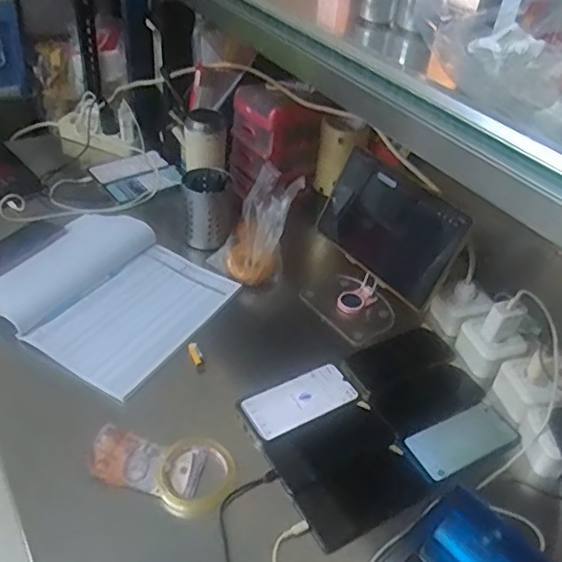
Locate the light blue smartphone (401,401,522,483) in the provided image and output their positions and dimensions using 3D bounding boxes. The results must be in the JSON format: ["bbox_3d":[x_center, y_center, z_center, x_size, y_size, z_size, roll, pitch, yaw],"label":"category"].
[{"bbox_3d":[0.247,0.216,0.770,0.159,0.009,0.075,-15,45,-23],"label":"light blue smartphone"}]

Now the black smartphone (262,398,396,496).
[{"bbox_3d":[0.066,0.219,0.754,0.167,0.015,0.077,-19,46,-26],"label":"black smartphone"}]

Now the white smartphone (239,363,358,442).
[{"bbox_3d":[0.027,0.167,0.794,0.159,0.012,0.076,-18,46,-26],"label":"white smartphone"}]

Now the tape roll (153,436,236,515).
[{"bbox_3d":[-0.108,0.239,0.705,0.095,0.029,0.094,4,40,-3],"label":"tape roll"}]

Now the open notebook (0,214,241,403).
[{"bbox_3d":[-0.288,0.006,0.922,0.343,0.032,0.301,25,44,21],"label":"open notebook"}]

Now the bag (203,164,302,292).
[{"bbox_3d":[-0.046,-0.101,1.009,0.131,0.125,0.185,12,41,7],"label":"bag"}]

